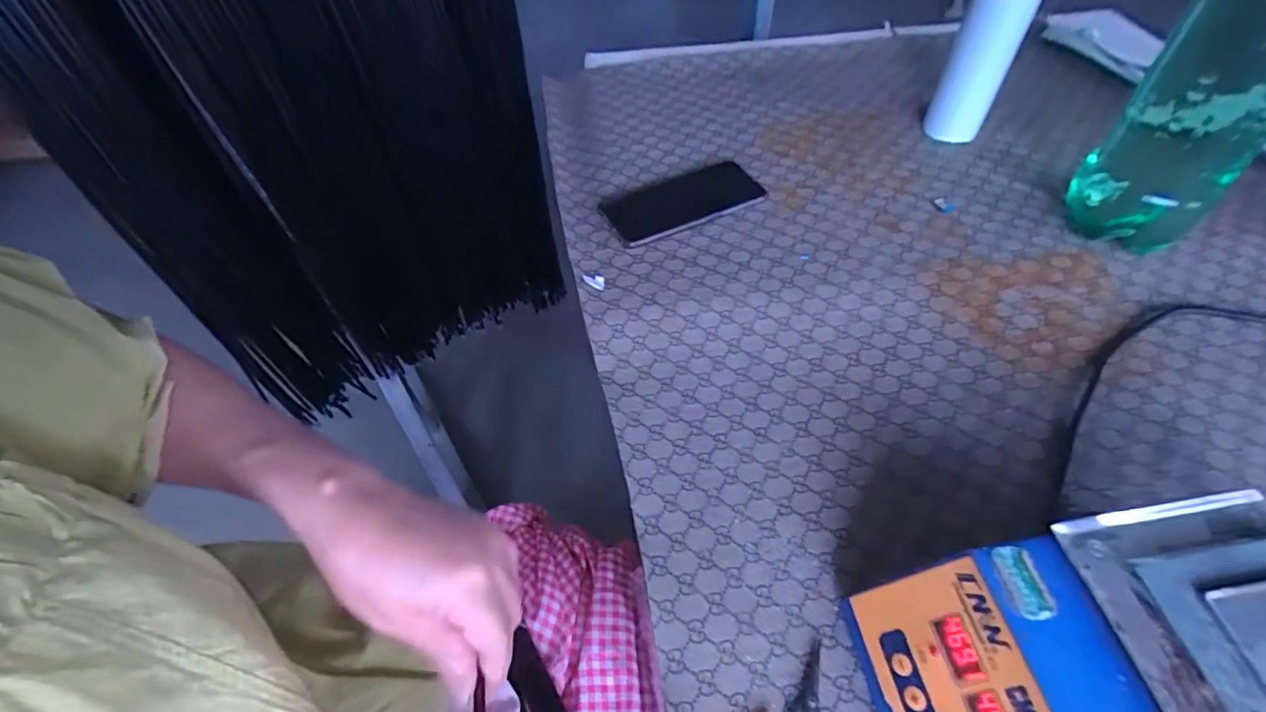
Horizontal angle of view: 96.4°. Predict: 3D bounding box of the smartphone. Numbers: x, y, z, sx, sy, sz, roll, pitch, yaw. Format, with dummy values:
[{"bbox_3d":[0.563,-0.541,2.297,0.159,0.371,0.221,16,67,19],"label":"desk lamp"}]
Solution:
[{"bbox_3d":[0.051,-0.156,0.579,0.158,0.011,0.091,-20,45,-9],"label":"smartphone"}]

